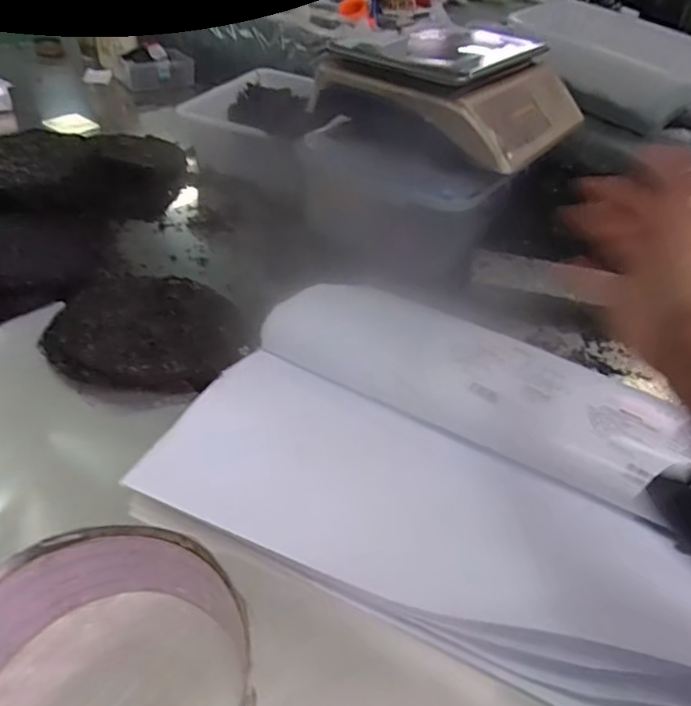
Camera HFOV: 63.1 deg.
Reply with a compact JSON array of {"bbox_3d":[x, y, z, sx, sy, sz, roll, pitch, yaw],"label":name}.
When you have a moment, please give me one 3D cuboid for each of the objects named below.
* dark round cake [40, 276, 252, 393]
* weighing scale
[{"bbox_3d":[-0.235,-0.036,0.671,0.220,0.035,0.200,4,42,-3],"label":"dark round cake"},{"bbox_3d":[0.181,-0.422,0.884,0.322,0.095,0.326,29,46,23],"label":"weighing scale"}]

